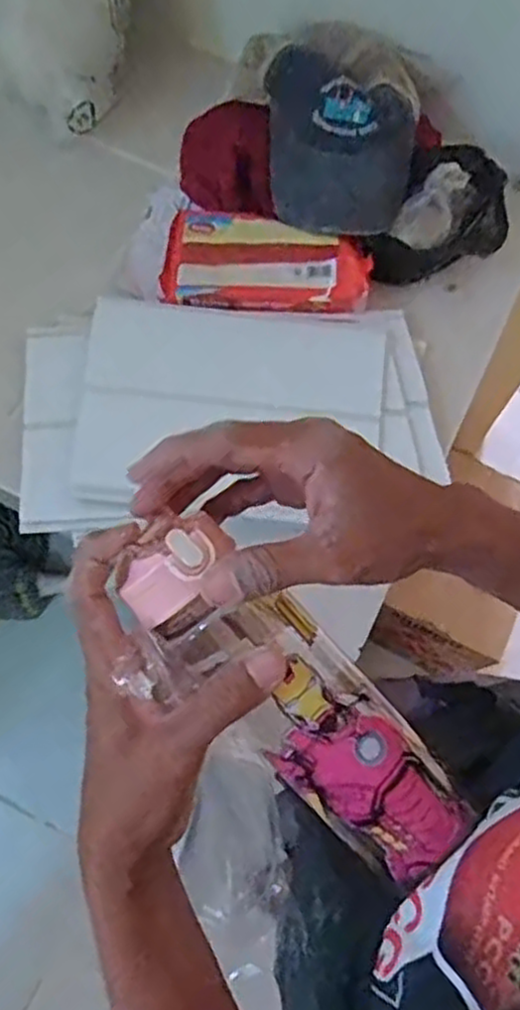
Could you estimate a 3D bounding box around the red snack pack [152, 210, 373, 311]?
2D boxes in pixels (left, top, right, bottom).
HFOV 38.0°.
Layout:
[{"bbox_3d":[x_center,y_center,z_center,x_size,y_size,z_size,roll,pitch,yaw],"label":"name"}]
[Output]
[{"bbox_3d":[0.006,-0.241,0.747,0.206,0.036,0.107,12,72,3],"label":"red snack pack"}]

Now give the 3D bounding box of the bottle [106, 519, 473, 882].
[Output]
[{"bbox_3d":[0.021,0.104,0.397,0.068,0.072,0.232,-44,97,-14],"label":"bottle"}]

